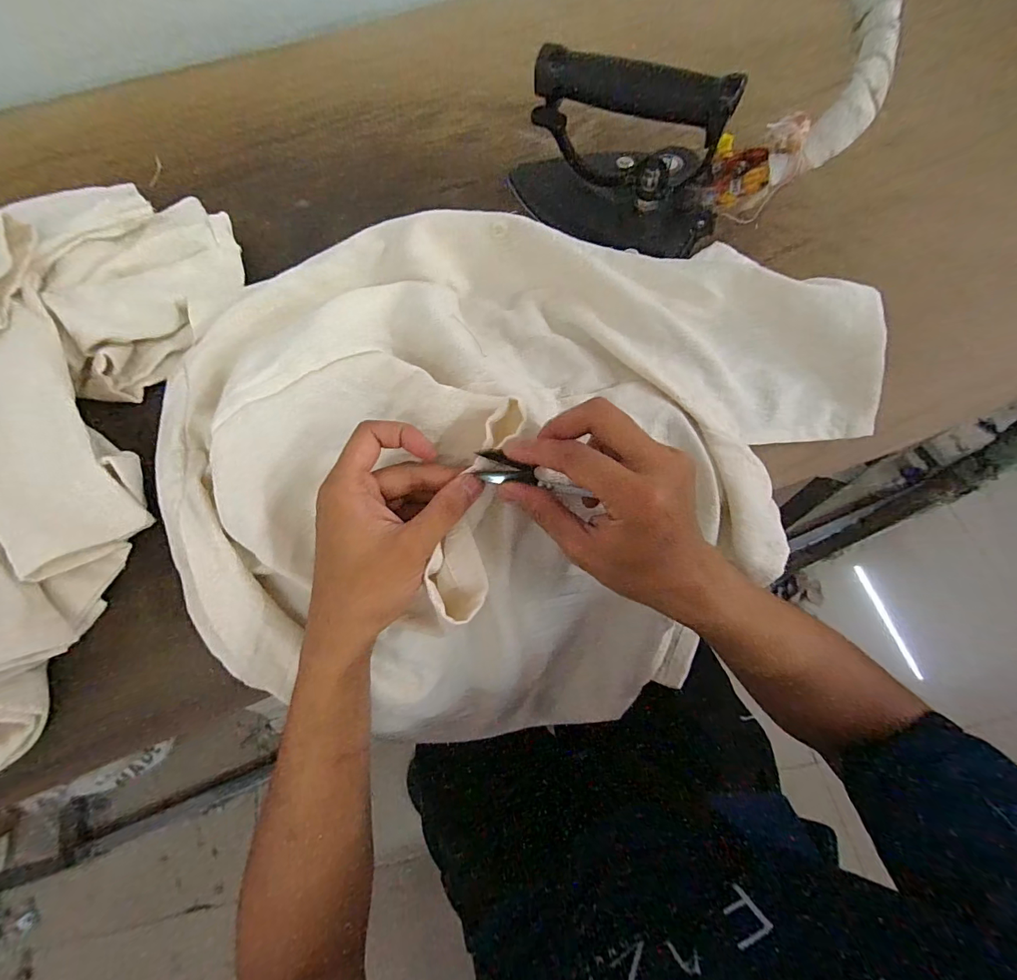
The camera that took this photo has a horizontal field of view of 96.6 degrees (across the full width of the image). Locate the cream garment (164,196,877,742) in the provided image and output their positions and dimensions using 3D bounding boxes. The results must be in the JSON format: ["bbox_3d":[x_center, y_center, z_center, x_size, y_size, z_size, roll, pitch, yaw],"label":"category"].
[{"bbox_3d":[0.020,-0.011,0.396,0.486,0.251,0.372,-7,65,0],"label":"cream garment"}]

